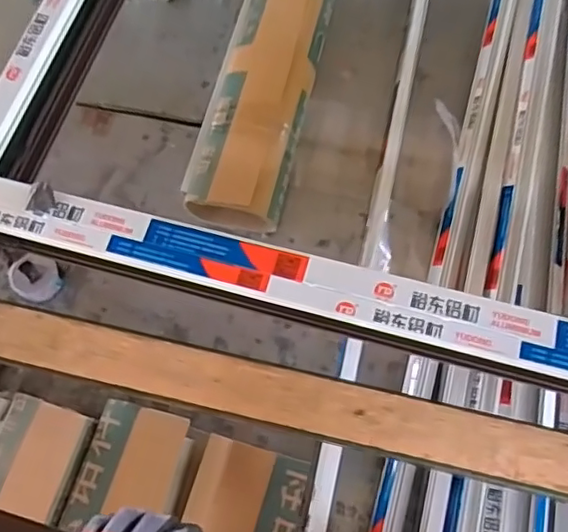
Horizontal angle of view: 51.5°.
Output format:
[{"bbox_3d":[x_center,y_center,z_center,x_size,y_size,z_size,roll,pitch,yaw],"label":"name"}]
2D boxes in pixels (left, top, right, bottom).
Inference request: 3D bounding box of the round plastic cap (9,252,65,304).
[{"bbox_3d":[-0.338,0.016,0.798,0.065,0.030,0.060,0,67,1],"label":"round plastic cap"}]

